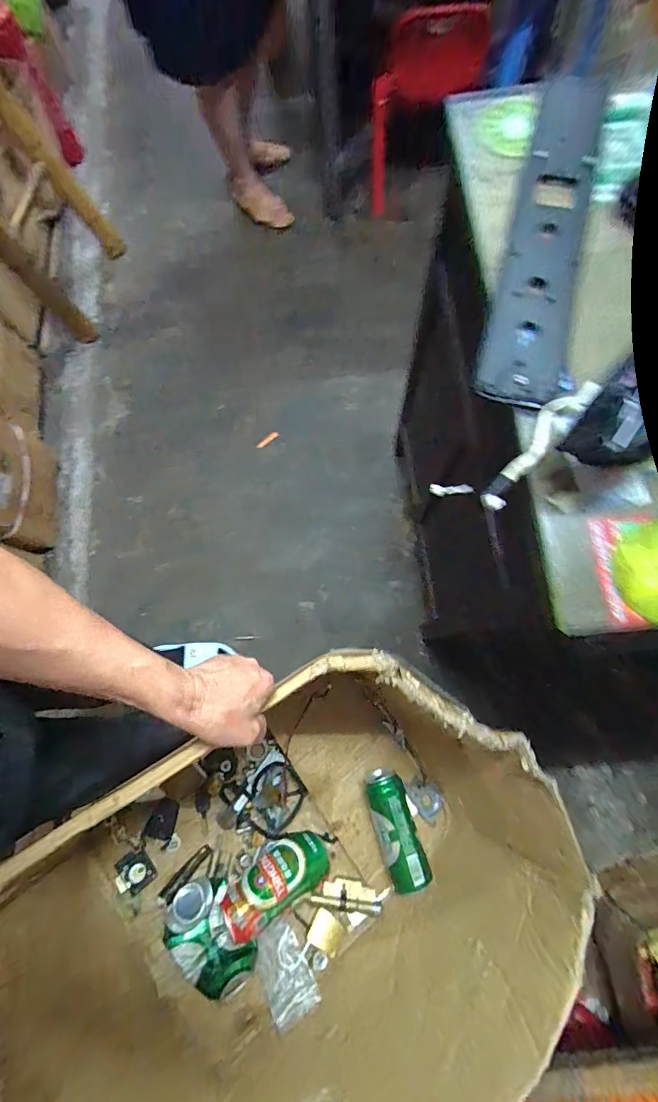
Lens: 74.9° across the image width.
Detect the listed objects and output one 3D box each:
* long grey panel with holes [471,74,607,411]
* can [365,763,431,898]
[{"bbox_3d":[0.231,-0.341,0.447,0.074,0.025,0.443,17,72,3],"label":"long grey panel with holes"},{"bbox_3d":[0.103,0.435,0.670,0.063,0.054,0.161,-16,74,-7],"label":"can"}]

